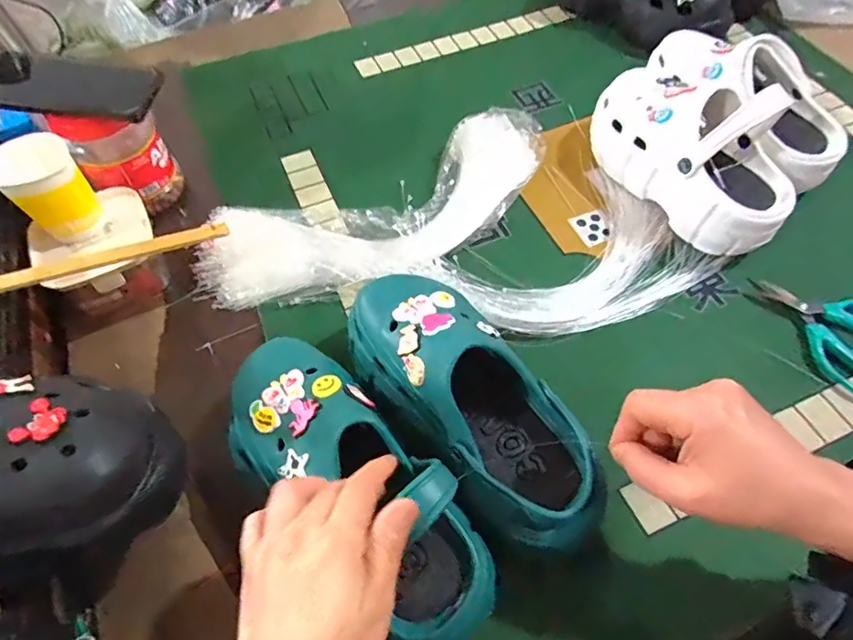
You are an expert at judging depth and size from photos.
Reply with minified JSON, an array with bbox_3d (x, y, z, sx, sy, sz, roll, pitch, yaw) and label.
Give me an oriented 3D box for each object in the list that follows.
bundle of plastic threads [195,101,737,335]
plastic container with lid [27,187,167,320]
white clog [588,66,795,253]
[{"bbox_3d":[0.030,-0.116,0.571,0.533,0.068,0.277,-2,58,-2],"label":"bundle of plastic threads"},{"bbox_3d":[-0.330,-0.065,0.547,0.111,0.066,0.109,-24,61,-15],"label":"plastic container with lid"},{"bbox_3d":[0.280,-0.181,0.581,0.120,0.118,0.242,-14,59,-9],"label":"white clog"}]

